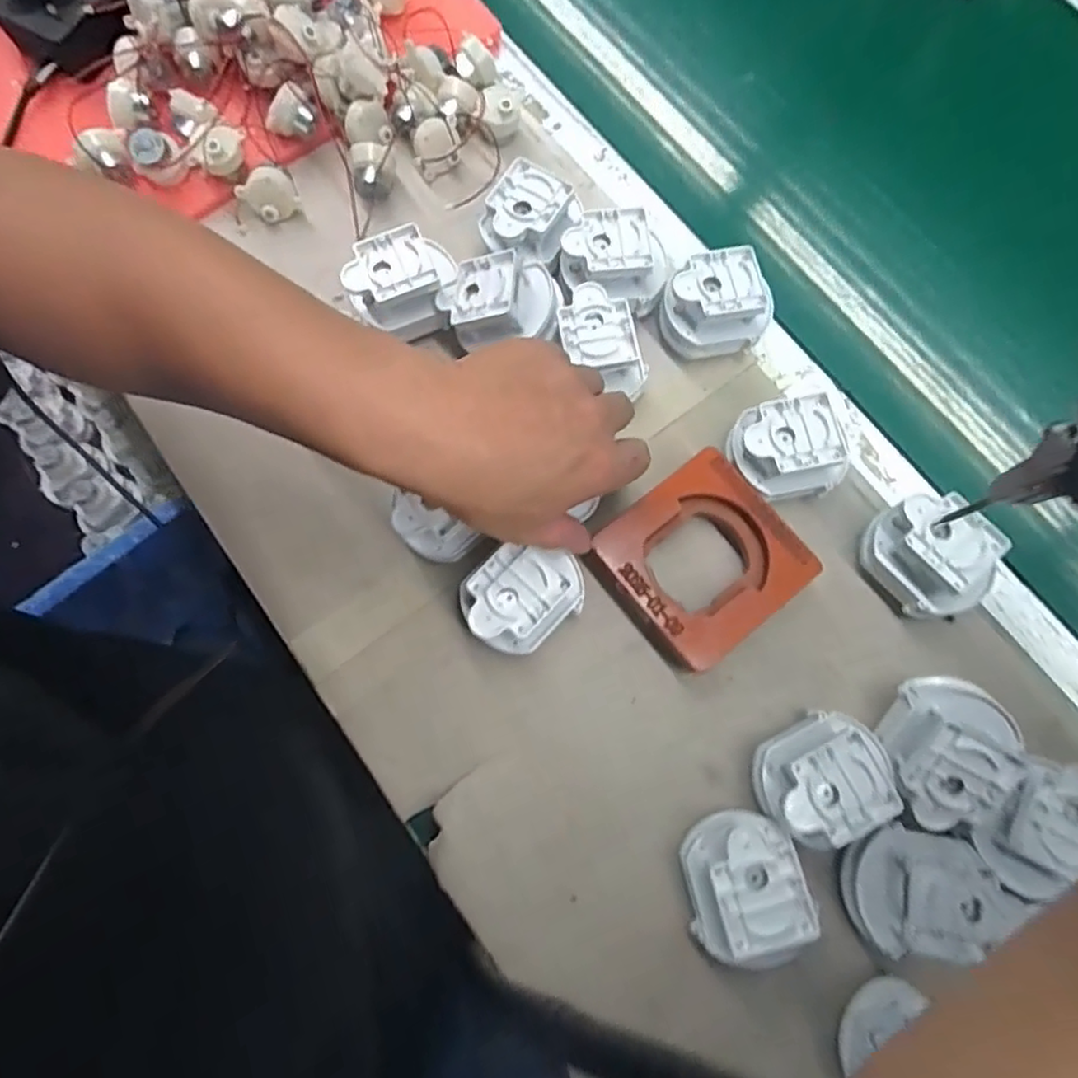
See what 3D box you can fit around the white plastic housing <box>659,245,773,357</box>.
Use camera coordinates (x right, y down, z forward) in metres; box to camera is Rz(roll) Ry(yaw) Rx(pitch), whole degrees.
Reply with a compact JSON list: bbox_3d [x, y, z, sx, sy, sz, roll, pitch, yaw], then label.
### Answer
[{"bbox_3d":[0.111,-0.148,0.414,0.063,0.049,0.058,-18,77,-4],"label":"white plastic housing"}]

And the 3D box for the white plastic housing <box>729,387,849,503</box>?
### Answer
[{"bbox_3d":[0.149,-0.055,0.392,0.058,0.049,0.056,-7,76,-2],"label":"white plastic housing"}]

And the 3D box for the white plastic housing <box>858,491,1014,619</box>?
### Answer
[{"bbox_3d":[0.228,0.010,0.374,0.056,0.048,0.068,-37,79,-8],"label":"white plastic housing"}]

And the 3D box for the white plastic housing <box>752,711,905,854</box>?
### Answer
[{"bbox_3d":[0.151,0.131,0.344,0.067,0.048,0.058,-31,78,-7],"label":"white plastic housing"}]

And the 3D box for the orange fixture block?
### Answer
[{"bbox_3d":[0.097,0.014,0.384,0.106,0.030,0.099,-38,79,-9],"label":"orange fixture block"}]

